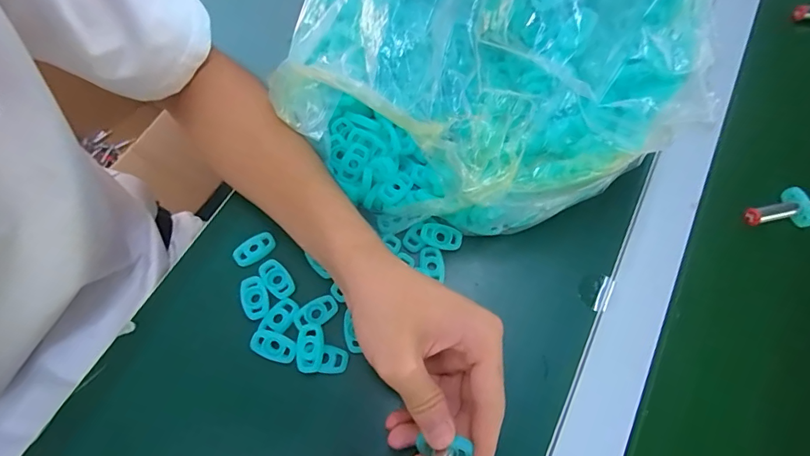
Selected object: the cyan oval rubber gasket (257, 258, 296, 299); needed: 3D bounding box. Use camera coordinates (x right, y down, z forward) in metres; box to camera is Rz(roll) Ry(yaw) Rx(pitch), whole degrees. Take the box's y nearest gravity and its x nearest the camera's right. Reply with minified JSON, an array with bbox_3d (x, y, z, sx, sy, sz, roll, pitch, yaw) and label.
[{"bbox_3d":[-0.096,0.038,0.324,0.018,0.004,0.032,-39,70,-14],"label":"cyan oval rubber gasket"}]

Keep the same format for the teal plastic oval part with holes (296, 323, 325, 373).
[{"bbox_3d":[-0.066,0.083,0.299,0.018,0.008,0.033,-7,66,-1],"label":"teal plastic oval part with holes"}]

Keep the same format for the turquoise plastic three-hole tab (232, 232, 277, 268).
[{"bbox_3d":[-0.117,0.017,0.336,0.032,0.004,0.020,-39,70,-14],"label":"turquoise plastic three-hole tab"}]

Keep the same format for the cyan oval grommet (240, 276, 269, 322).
[{"bbox_3d":[-0.110,0.052,0.317,0.019,0.004,0.033,-23,67,-7],"label":"cyan oval grommet"}]

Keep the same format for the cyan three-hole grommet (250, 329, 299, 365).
[{"bbox_3d":[-0.091,0.083,0.301,0.033,0.009,0.017,18,68,10],"label":"cyan three-hole grommet"}]

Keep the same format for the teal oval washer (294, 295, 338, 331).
[{"bbox_3d":[-0.065,0.061,0.313,0.032,0.004,0.018,-27,68,-9],"label":"teal oval washer"}]

